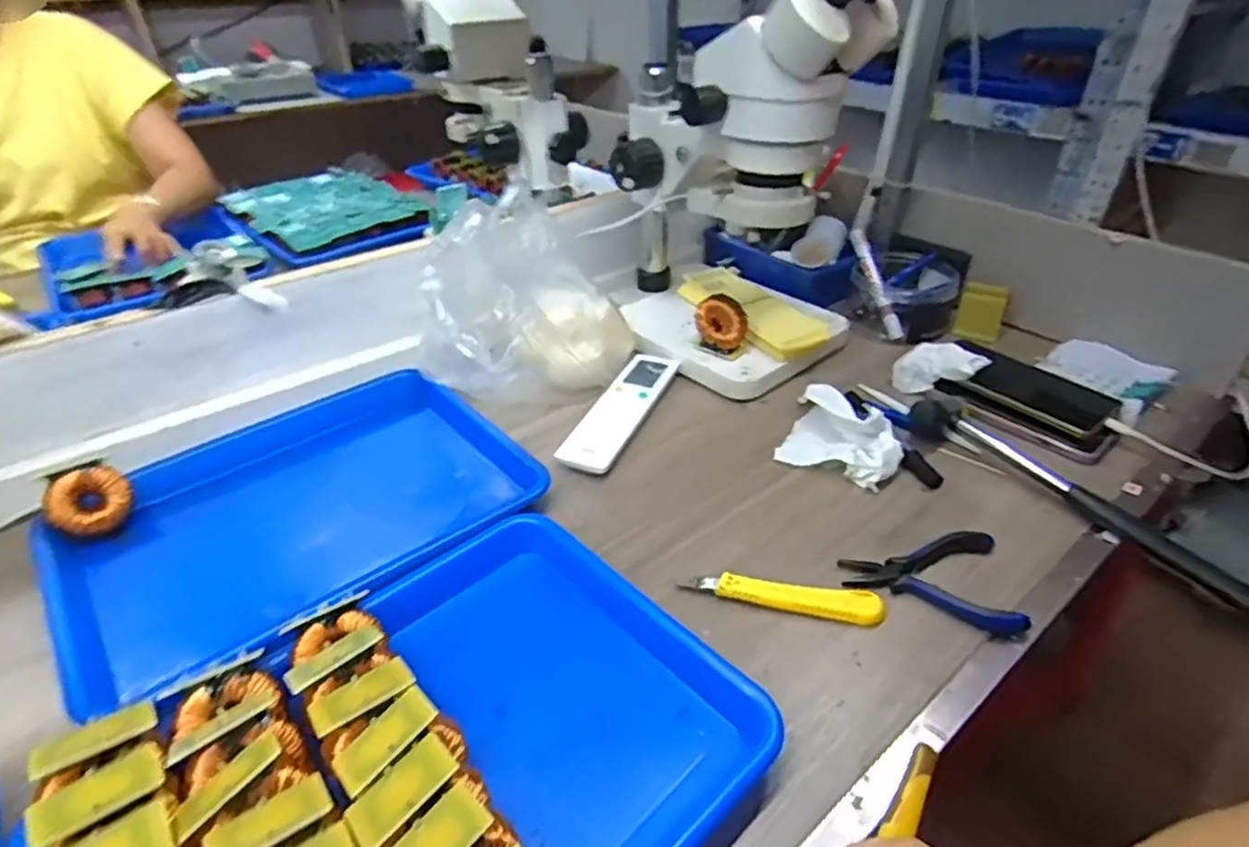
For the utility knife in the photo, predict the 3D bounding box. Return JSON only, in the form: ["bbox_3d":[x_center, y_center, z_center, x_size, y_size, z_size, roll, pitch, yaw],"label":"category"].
[{"bbox_3d":[0.113,0.120,0.470,0.132,0.013,0.024,8,37,11],"label":"utility knife"}]

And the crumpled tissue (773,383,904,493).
[{"bbox_3d":[0.199,0.008,0.602,0.103,0.040,0.089,20,40,26],"label":"crumpled tissue"}]

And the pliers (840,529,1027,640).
[{"bbox_3d":[0.220,0.113,0.476,0.116,0.010,0.082,-1,36,-1],"label":"pliers"}]

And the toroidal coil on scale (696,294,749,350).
[{"bbox_3d":[0.099,-0.100,0.692,0.057,0.063,0.018,20,40,25],"label":"toroidal coil on scale"}]

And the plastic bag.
[{"bbox_3d":[-0.092,-0.126,0.638,0.204,0.161,0.120,-26,43,-31],"label":"plastic bag"}]

